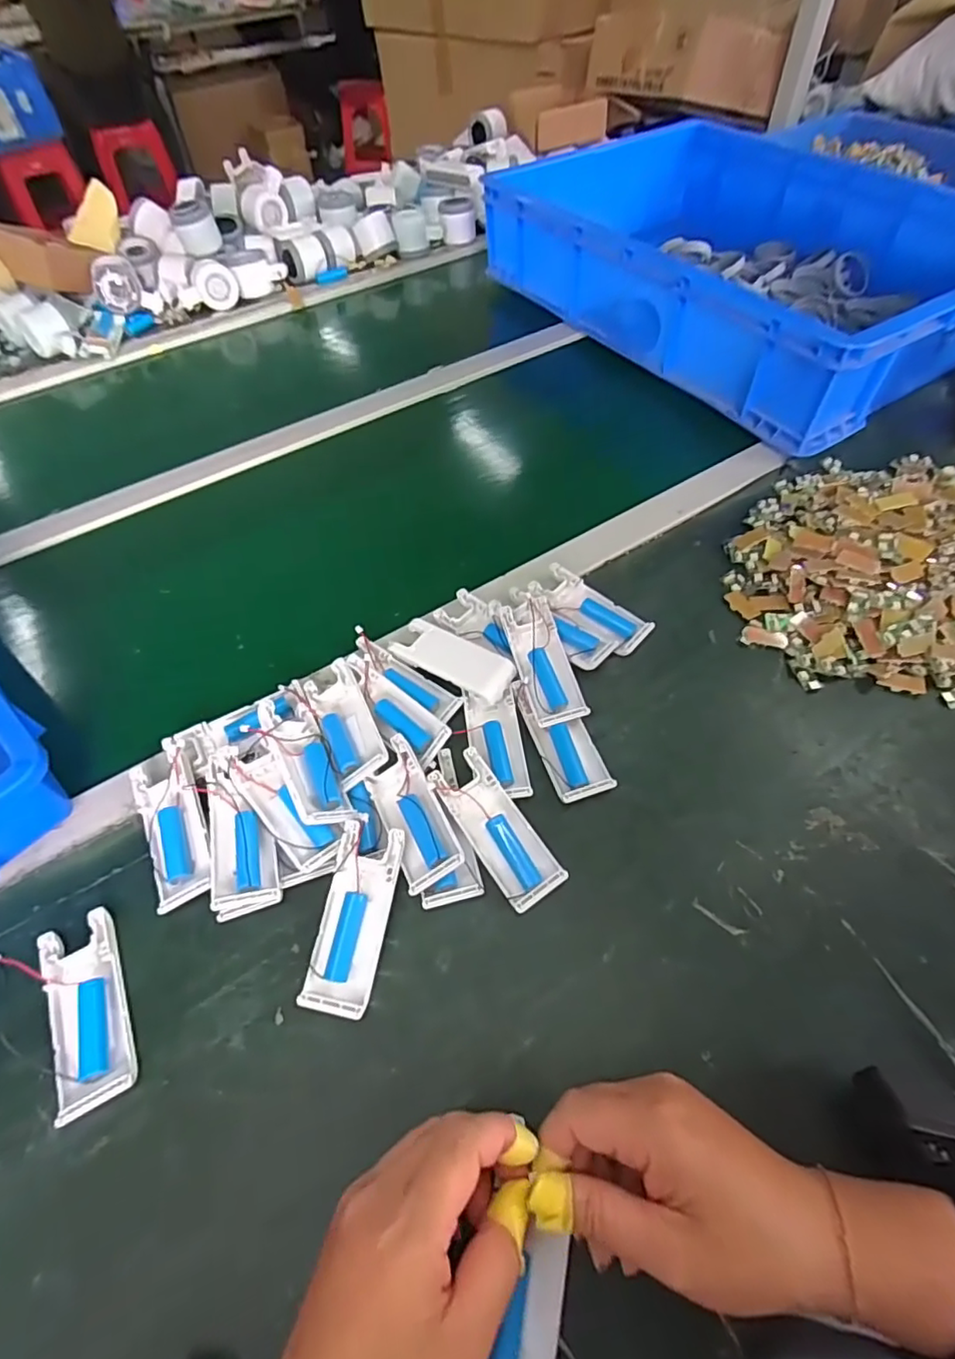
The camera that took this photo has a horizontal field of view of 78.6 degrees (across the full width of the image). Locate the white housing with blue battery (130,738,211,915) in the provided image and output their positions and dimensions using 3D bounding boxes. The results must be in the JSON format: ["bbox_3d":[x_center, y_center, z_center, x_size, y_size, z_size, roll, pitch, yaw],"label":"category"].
[{"bbox_3d":[-0.208,0.092,0.396,0.038,0.020,0.117,-23,60,-13],"label":"white housing with blue battery"}]

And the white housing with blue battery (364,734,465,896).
[{"bbox_3d":[-0.044,0.084,0.384,0.039,0.020,0.100,-22,59,-13],"label":"white housing with blue battery"}]

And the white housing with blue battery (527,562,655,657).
[{"bbox_3d":[0.095,-0.060,0.492,0.101,0.013,0.040,38,65,22],"label":"white housing with blue battery"}]

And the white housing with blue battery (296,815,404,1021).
[{"bbox_3d":[-0.074,0.144,0.354,0.041,0.018,0.104,15,67,-1],"label":"white housing with blue battery"}]

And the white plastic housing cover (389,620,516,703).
[{"bbox_3d":[-0.019,-0.021,0.464,0.100,0.007,0.043,26,61,16],"label":"white plastic housing cover"}]

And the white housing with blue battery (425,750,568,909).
[{"bbox_3d":[0.014,0.095,0.383,0.041,0.012,0.103,-30,62,-17],"label":"white housing with blue battery"}]

